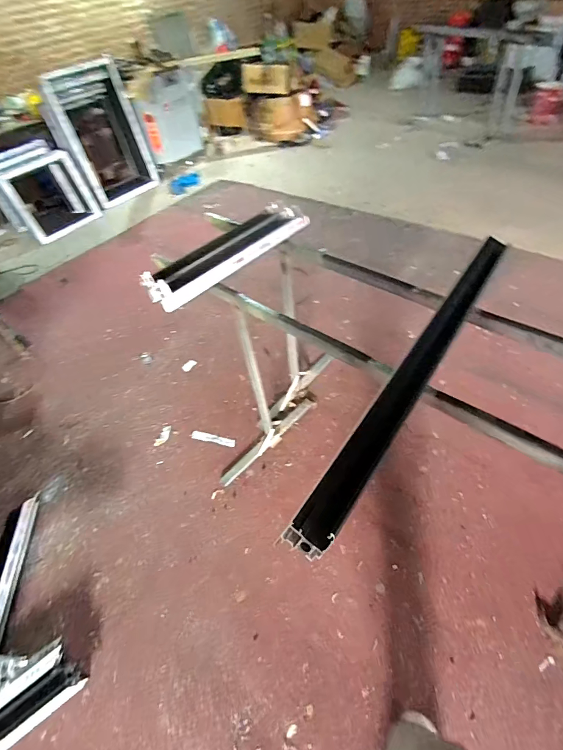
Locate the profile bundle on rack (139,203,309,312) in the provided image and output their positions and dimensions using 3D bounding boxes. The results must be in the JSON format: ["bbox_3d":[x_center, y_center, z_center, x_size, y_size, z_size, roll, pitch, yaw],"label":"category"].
[{"bbox_3d":[-0.186,-0.442,1.362,0.221,0.063,0.674,32,59,31],"label":"profile bundle on rack"}]

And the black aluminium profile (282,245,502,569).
[{"bbox_3d":[0.332,-0.035,0.910,0.070,0.064,1.016,24,56,27],"label":"black aluminium profile"}]

